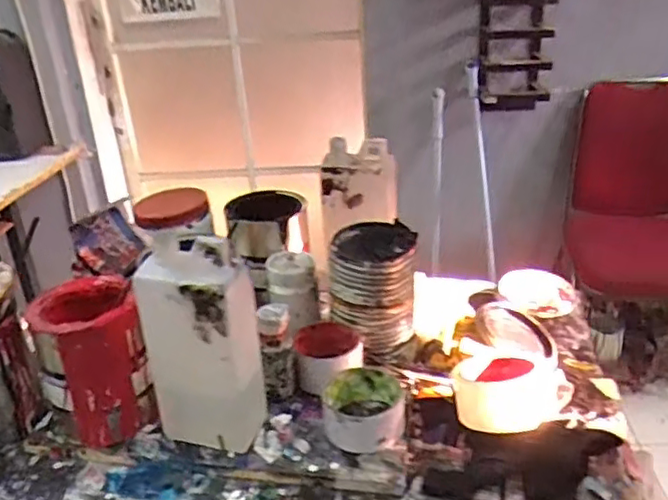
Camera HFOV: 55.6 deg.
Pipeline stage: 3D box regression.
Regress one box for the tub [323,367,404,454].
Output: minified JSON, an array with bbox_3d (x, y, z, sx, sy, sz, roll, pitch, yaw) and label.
[{"bbox_3d":[0.031,0.165,0.653,0.079,0.045,0.085,-3,27,1],"label":"tub"}]

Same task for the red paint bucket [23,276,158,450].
[{"bbox_3d":[-0.250,0.113,0.663,0.101,0.140,0.105,-17,29,-24],"label":"red paint bucket"}]

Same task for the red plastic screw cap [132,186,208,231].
[{"bbox_3d":[-0.220,-0.058,0.853,0.096,0.029,0.090,-10,27,-12],"label":"red plastic screw cap"}]

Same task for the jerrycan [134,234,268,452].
[{"bbox_3d":[-0.125,0.097,0.619,0.105,0.220,0.057,6,28,19],"label":"jerrycan"}]

